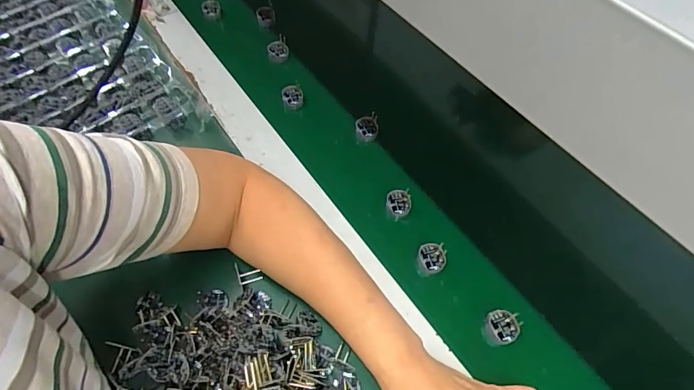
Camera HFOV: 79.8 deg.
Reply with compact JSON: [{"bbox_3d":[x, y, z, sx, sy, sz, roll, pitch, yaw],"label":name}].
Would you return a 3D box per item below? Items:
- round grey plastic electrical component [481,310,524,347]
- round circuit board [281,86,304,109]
[{"bbox_3d":[0.142,0.124,0.385,0.029,0.034,0.028,1,57,-1],"label":"round grey plastic electrical component"},{"bbox_3d":[-0.070,-0.125,0.533,0.026,0.012,0.030,-7,58,-6],"label":"round circuit board"}]

